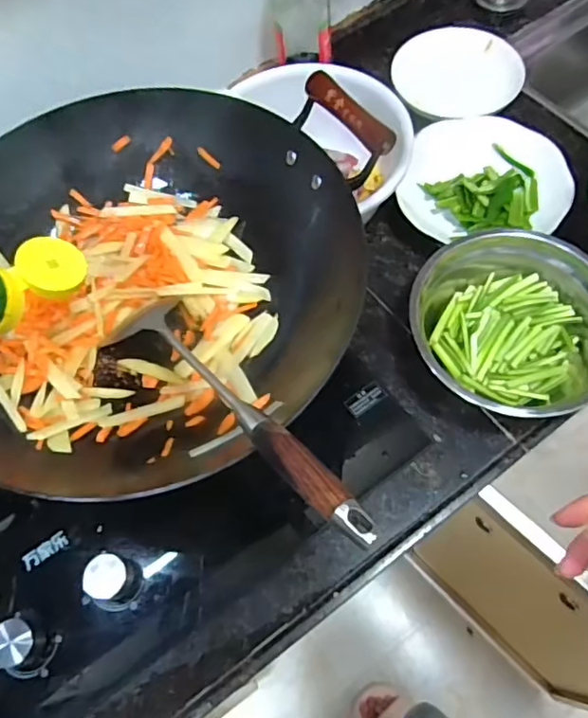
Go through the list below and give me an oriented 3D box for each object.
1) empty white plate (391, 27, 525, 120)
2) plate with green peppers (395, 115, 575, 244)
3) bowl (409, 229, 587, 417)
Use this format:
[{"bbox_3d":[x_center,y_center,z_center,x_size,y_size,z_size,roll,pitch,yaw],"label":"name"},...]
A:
[{"bbox_3d":[0.224,-0.401,0.785,0.167,0.021,0.171,-2,64,3],"label":"empty white plate"},{"bbox_3d":[0.234,-0.228,0.701,0.196,0.036,0.170,-2,64,3],"label":"plate with green peppers"},{"bbox_3d":[0.228,-0.040,0.597,0.205,0.077,0.183,6,65,7],"label":"bowl"}]

